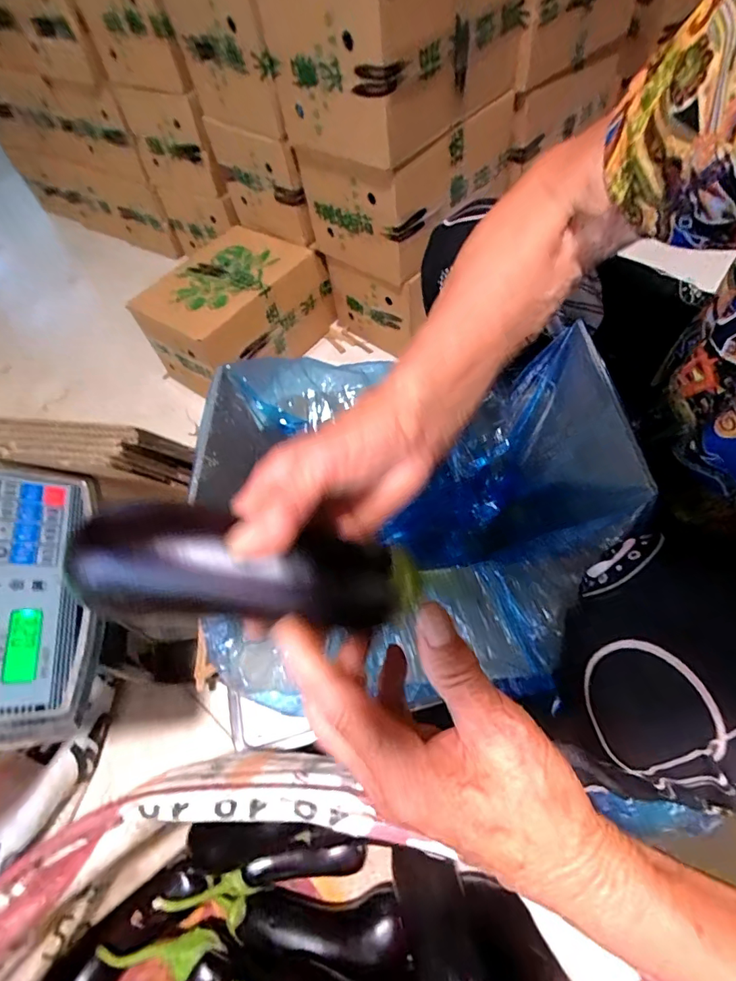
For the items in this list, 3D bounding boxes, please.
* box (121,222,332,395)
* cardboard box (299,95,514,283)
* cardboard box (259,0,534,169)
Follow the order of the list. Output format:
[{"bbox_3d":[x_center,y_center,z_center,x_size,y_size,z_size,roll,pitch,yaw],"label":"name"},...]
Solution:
[{"bbox_3d":[-0.254,-0.355,0.932,0.217,0.160,0.310,29,63,21],"label":"box"},{"bbox_3d":[0.065,-0.522,0.807,0.301,0.178,0.210,-40,63,-21],"label":"cardboard box"},{"bbox_3d":[0.044,-0.621,0.659,0.319,0.173,0.207,-40,63,-21],"label":"cardboard box"}]

